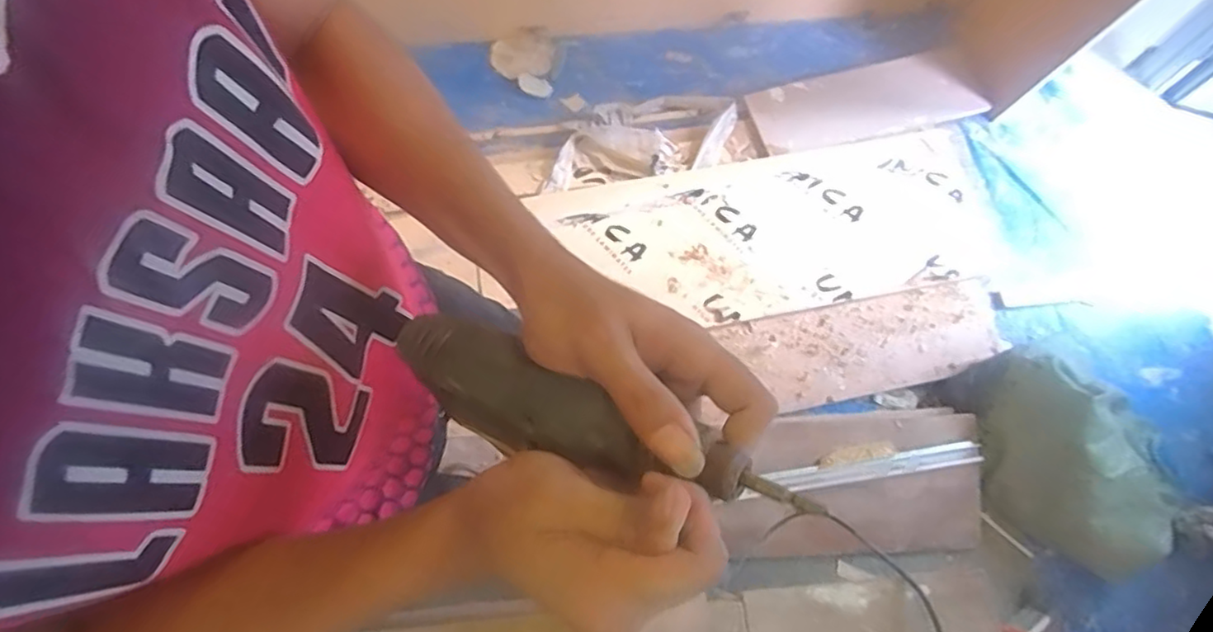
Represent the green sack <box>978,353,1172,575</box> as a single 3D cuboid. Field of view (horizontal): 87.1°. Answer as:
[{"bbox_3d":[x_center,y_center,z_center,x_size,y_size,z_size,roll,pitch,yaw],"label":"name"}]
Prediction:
[{"bbox_3d":[1.029,0.324,1.407,0.412,0.272,0.389,25,72,8],"label":"green sack"}]

